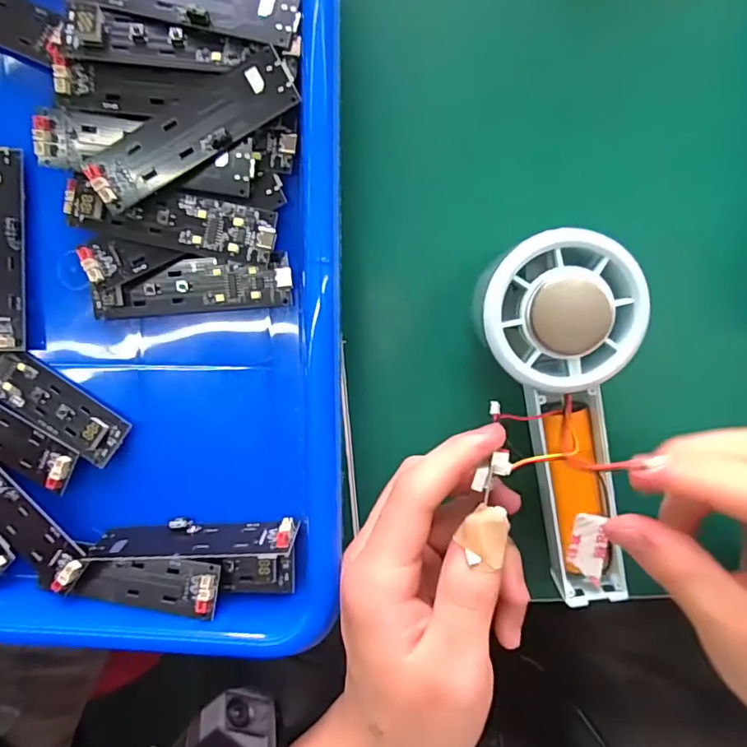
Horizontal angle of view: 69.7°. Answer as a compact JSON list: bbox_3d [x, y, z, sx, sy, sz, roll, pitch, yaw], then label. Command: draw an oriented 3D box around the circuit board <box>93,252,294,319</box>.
[{"bbox_3d":[-0.081,-0.039,0.238,0.089,0.008,0.023,-4,92,6],"label":"circuit board"}]

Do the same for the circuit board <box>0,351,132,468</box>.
[{"bbox_3d":[-0.156,0.010,0.246,0.089,0.011,0.024,32,95,3],"label":"circuit board"}]

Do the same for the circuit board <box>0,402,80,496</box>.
[{"bbox_3d":[-0.178,0.025,0.246,0.089,0.009,0.025,29,95,4],"label":"circuit board"}]

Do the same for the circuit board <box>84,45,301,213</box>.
[{"bbox_3d":[-0.074,-0.098,0.217,0.090,0.004,0.023,-31,89,6],"label":"circuit board"}]

